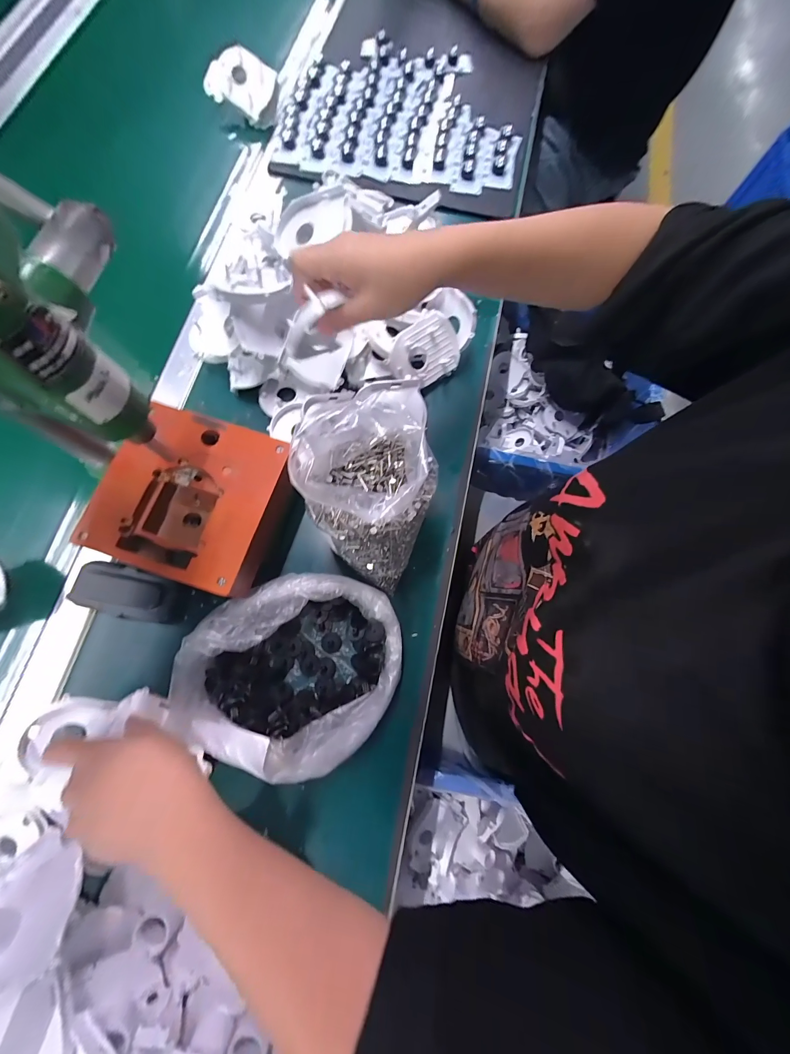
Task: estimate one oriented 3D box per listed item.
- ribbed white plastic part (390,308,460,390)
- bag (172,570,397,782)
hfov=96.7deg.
[{"bbox_3d":[0.036,-0.206,0.413,0.084,0.013,0.069,-25,119,-8],"label":"ribbed white plastic part"},{"bbox_3d":[-0.094,0.128,0.329,0.184,0.049,0.168,16,75,2],"label":"bag"}]

